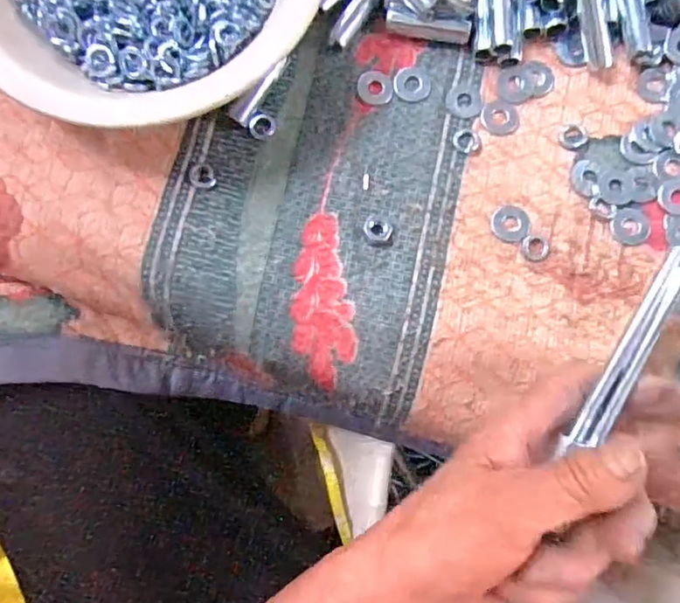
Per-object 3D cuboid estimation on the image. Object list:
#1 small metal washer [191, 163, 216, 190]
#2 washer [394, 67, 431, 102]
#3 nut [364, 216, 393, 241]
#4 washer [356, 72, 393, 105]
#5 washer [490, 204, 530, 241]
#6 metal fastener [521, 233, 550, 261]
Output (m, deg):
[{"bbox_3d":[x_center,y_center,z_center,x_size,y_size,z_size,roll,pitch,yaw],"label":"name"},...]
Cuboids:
[{"bbox_3d":[-0.067,-0.061,0.266,0.011,0.004,0.014,-25,83,-1],"label":"small metal washer"},{"bbox_3d":[0.037,-0.112,0.281,0.018,0.004,0.019,1,84,2],"label":"washer"},{"bbox_3d":[0.019,-0.036,0.269,0.013,0.004,0.012,3,84,3],"label":"nut"},{"bbox_3d":[0.018,-0.109,0.281,0.018,0.004,0.018,1,84,2],"label":"washer"},{"bbox_3d":[0.084,-0.039,0.270,0.019,0.004,0.018,2,84,2],"label":"washer"},{"bbox_3d":[0.095,-0.026,0.268,0.014,0.004,0.013,0,84,2],"label":"metal fastener"}]

